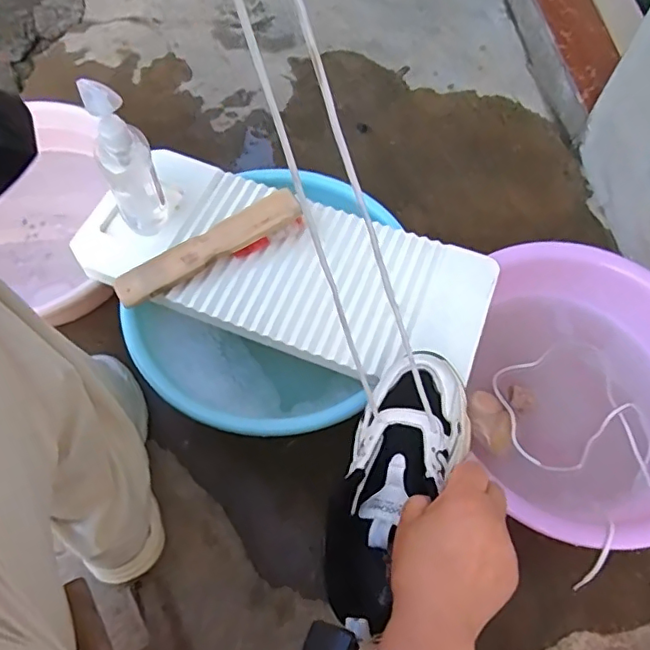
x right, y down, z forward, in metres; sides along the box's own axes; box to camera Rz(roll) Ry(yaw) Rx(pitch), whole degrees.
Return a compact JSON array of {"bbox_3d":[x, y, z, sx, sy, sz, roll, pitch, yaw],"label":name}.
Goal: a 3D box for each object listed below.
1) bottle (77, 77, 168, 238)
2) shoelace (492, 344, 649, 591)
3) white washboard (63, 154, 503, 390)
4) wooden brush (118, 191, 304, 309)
[{"bbox_3d":[-0.207,-0.166,0.576,0.052,0.174,0.051,-28,67,-14],"label":"bottle"},{"bbox_3d":[0.304,0.132,0.619,0.159,0.073,0.254,-12,65,-7],"label":"shoelace"},{"bbox_3d":[-0.045,-0.069,0.618,0.443,0.030,0.182,19,66,10],"label":"white washboard"},{"bbox_3d":[-0.126,-0.082,0.604,0.208,0.048,0.038,-26,67,-14],"label":"wooden brush"}]

